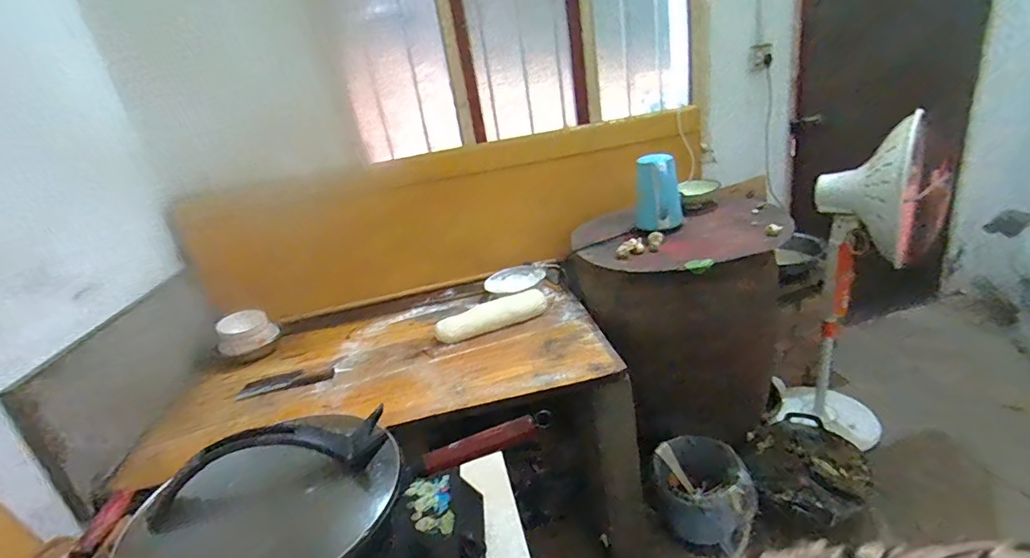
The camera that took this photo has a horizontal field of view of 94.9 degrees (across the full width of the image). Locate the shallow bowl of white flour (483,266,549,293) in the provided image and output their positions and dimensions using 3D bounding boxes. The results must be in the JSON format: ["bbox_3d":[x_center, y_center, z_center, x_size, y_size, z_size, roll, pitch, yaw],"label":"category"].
[{"bbox_3d":[0.000,0.000,1.691,0.211,0.031,0.142,-11,23,-8],"label":"shallow bowl of white flour"}]

